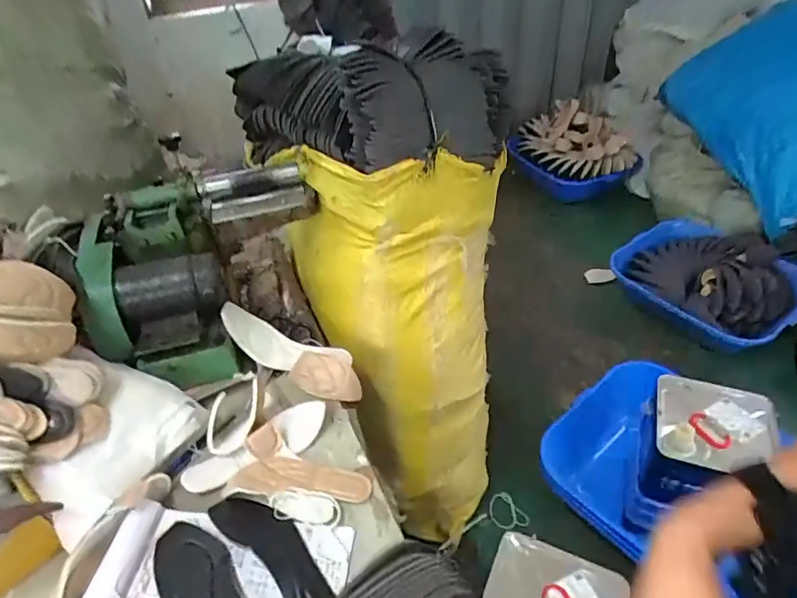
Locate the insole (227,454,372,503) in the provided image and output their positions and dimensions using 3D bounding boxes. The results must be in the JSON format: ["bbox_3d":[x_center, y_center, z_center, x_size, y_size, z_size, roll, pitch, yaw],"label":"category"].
[{"bbox_3d":[-0.140,0.254,0.731,0.198,0.018,0.061,1,42,5],"label":"insole"}]

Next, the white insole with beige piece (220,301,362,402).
[{"bbox_3d":[-0.183,0.093,0.884,0.274,0.059,0.092,27,48,10],"label":"white insole with beige piece"}]

